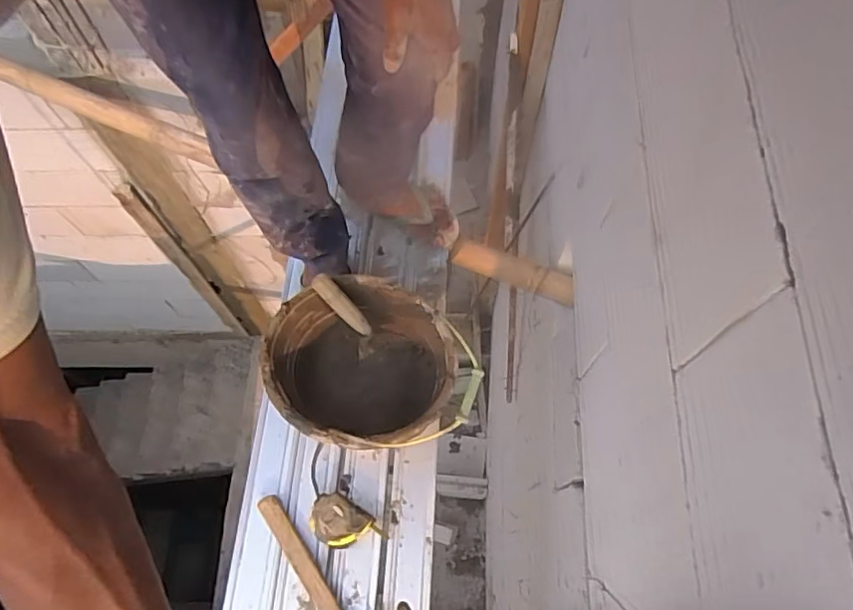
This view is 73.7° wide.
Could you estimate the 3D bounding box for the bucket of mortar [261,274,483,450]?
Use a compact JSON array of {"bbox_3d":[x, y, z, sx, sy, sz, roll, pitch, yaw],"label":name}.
[{"bbox_3d":[-0.094,0.120,0.934,0.322,0.209,0.264,41,72,17],"label":"bucket of mortar"}]

